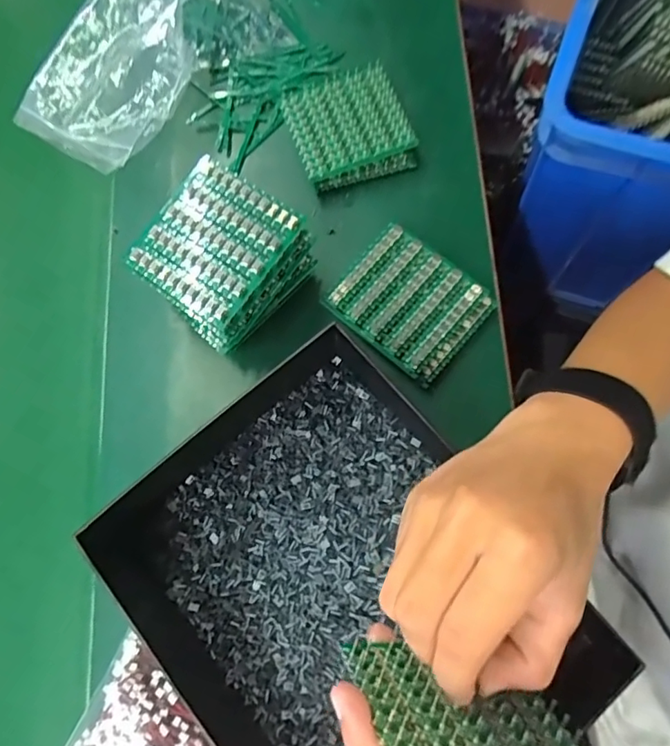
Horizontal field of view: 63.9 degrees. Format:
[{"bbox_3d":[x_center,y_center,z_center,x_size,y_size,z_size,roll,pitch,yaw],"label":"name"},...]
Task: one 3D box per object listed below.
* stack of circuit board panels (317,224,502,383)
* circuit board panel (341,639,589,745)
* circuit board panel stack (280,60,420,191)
[{"bbox_3d":[0.052,-0.049,0.388,0.095,0.026,0.080,40,83,12],"label":"stack of circuit board panels"},{"bbox_3d":[0.055,0.139,0.221,0.085,0.077,0.005,9,104,-24],"label":"circuit board panel"},{"bbox_3d":[0.009,-0.192,0.422,0.087,0.027,0.085,-19,76,0],"label":"circuit board panel stack"}]

